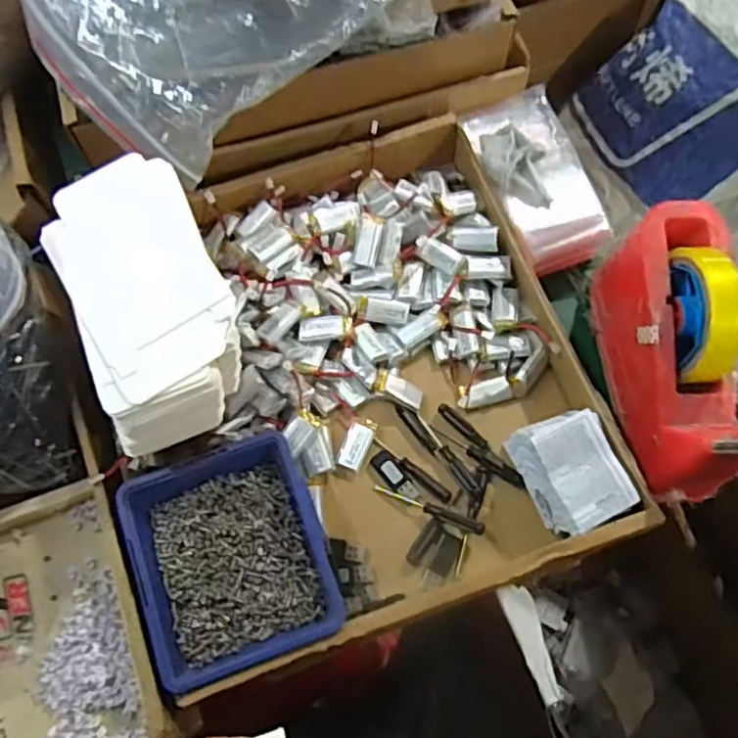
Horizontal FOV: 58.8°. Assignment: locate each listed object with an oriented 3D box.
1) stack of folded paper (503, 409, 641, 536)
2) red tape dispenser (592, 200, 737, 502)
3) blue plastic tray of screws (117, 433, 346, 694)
[{"bbox_3d":[0.148,0.075,0.479,0.060,0.058,0.081,-22,69,-8],"label":"stack of folded paper"},{"bbox_3d":[0.222,-0.014,0.474,0.063,0.113,0.198,-1,68,0],"label":"red tape dispenser"},{"bbox_3d":[-0.094,0.132,0.460,0.124,0.051,0.141,-18,69,-7],"label":"blue plastic tray of screws"}]

